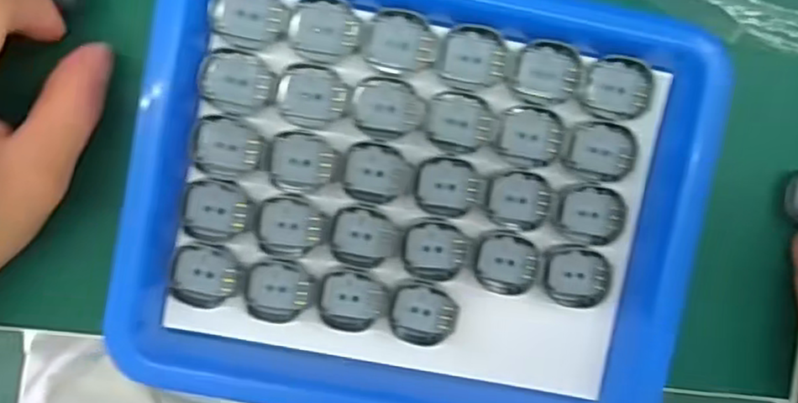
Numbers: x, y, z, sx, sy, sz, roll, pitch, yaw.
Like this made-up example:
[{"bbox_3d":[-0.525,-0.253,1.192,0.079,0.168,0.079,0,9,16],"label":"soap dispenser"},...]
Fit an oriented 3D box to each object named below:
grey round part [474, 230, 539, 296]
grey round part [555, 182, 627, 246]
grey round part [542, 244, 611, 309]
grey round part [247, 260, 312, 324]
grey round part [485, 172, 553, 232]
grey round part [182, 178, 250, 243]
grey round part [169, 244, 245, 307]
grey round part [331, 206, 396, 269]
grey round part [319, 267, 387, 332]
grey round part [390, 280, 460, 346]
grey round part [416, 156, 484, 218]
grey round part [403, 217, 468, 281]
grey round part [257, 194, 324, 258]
[{"bbox_3d":[0.044,0.025,0.272,0.025,0.004,0.025,0,95,-4],"label":"grey round part"},{"bbox_3d":[0.079,0.005,0.270,0.026,0.005,0.024,0,95,-4],"label":"grey round part"},{"bbox_3d":[0.073,0.031,0.274,0.026,0.004,0.024,0,95,-4],"label":"grey round part"},{"bbox_3d":[-0.048,0.036,0.267,0.025,0.004,0.024,0,95,-4],"label":"grey round part"},{"bbox_3d":[0.049,0.000,0.269,0.025,0.004,0.024,0,95,-4],"label":"grey round part"},{"bbox_3d":[-0.073,0.004,0.264,0.024,0.004,0.024,0,95,-4],"label":"grey round part"},{"bbox_3d":[-0.076,0.030,0.266,0.027,0.004,0.024,7,94,-5],"label":"grey round part"},{"bbox_3d":[-0.014,0.014,0.267,0.025,0.004,0.024,0,95,-4],"label":"grey round part"},{"bbox_3d":[-0.019,0.040,0.268,0.026,0.004,0.024,6,94,-5],"label":"grey round part"},{"bbox_3d":[0.010,0.046,0.271,0.026,0.004,0.025,0,95,-4],"label":"grey round part"},{"bbox_3d":[0.021,-0.005,0.267,0.027,0.004,0.023,7,94,-5],"label":"grey round part"},{"bbox_3d":[0.015,0.020,0.269,0.024,0.004,0.024,0,95,-4],"label":"grey round part"},{"bbox_3d":[-0.043,0.010,0.266,0.025,0.004,0.024,0,95,-4],"label":"grey round part"}]

